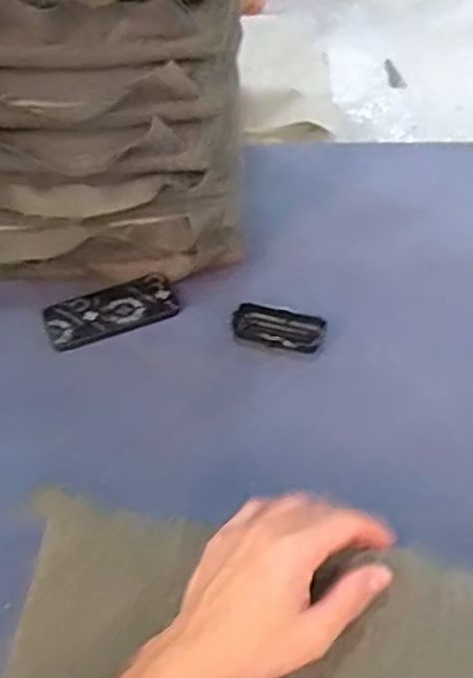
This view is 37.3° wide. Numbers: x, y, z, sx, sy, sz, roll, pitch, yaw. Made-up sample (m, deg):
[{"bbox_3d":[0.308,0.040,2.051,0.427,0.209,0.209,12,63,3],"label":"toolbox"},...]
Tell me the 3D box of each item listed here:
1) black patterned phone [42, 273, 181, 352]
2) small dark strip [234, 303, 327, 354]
[{"bbox_3d":[-0.156,-0.038,0.872,0.163,0.007,0.083,-20,47,-18],"label":"black patterned phone"},{"bbox_3d":[0.049,-0.013,0.823,0.105,0.021,0.044,10,45,12],"label":"small dark strip"}]

